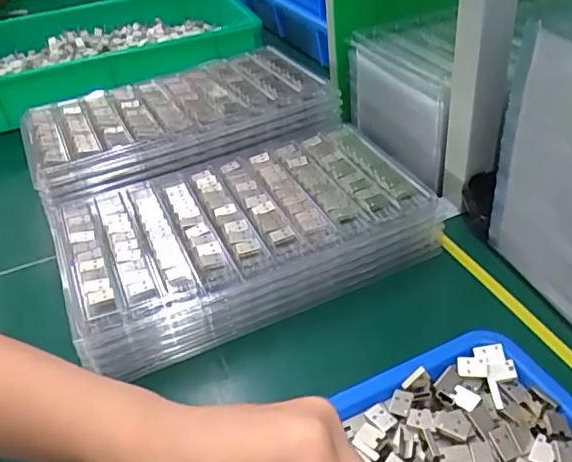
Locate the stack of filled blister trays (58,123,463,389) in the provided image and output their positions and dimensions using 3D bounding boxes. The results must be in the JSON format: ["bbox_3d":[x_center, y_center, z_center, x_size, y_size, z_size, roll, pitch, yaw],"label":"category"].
[{"bbox_3d":[-0.038,-0.007,0.477,0.289,0.046,0.183,-21,40,-17],"label":"stack of filled blister trays"}]

